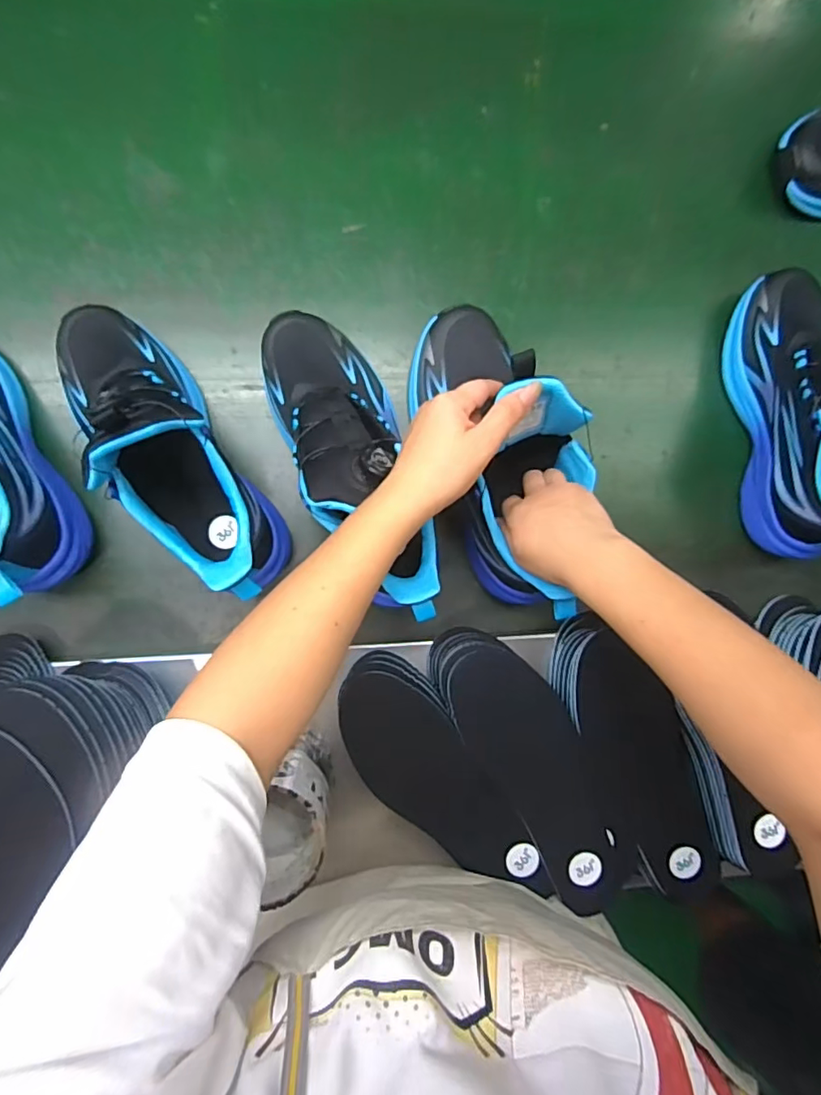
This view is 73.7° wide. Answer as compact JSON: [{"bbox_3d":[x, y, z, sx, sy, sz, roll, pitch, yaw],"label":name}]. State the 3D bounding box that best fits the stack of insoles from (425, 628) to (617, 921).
[{"bbox_3d":[0.104,0.178,0.462,0.080,0.039,0.241,-32,93,-5],"label":"stack of insoles"}]

